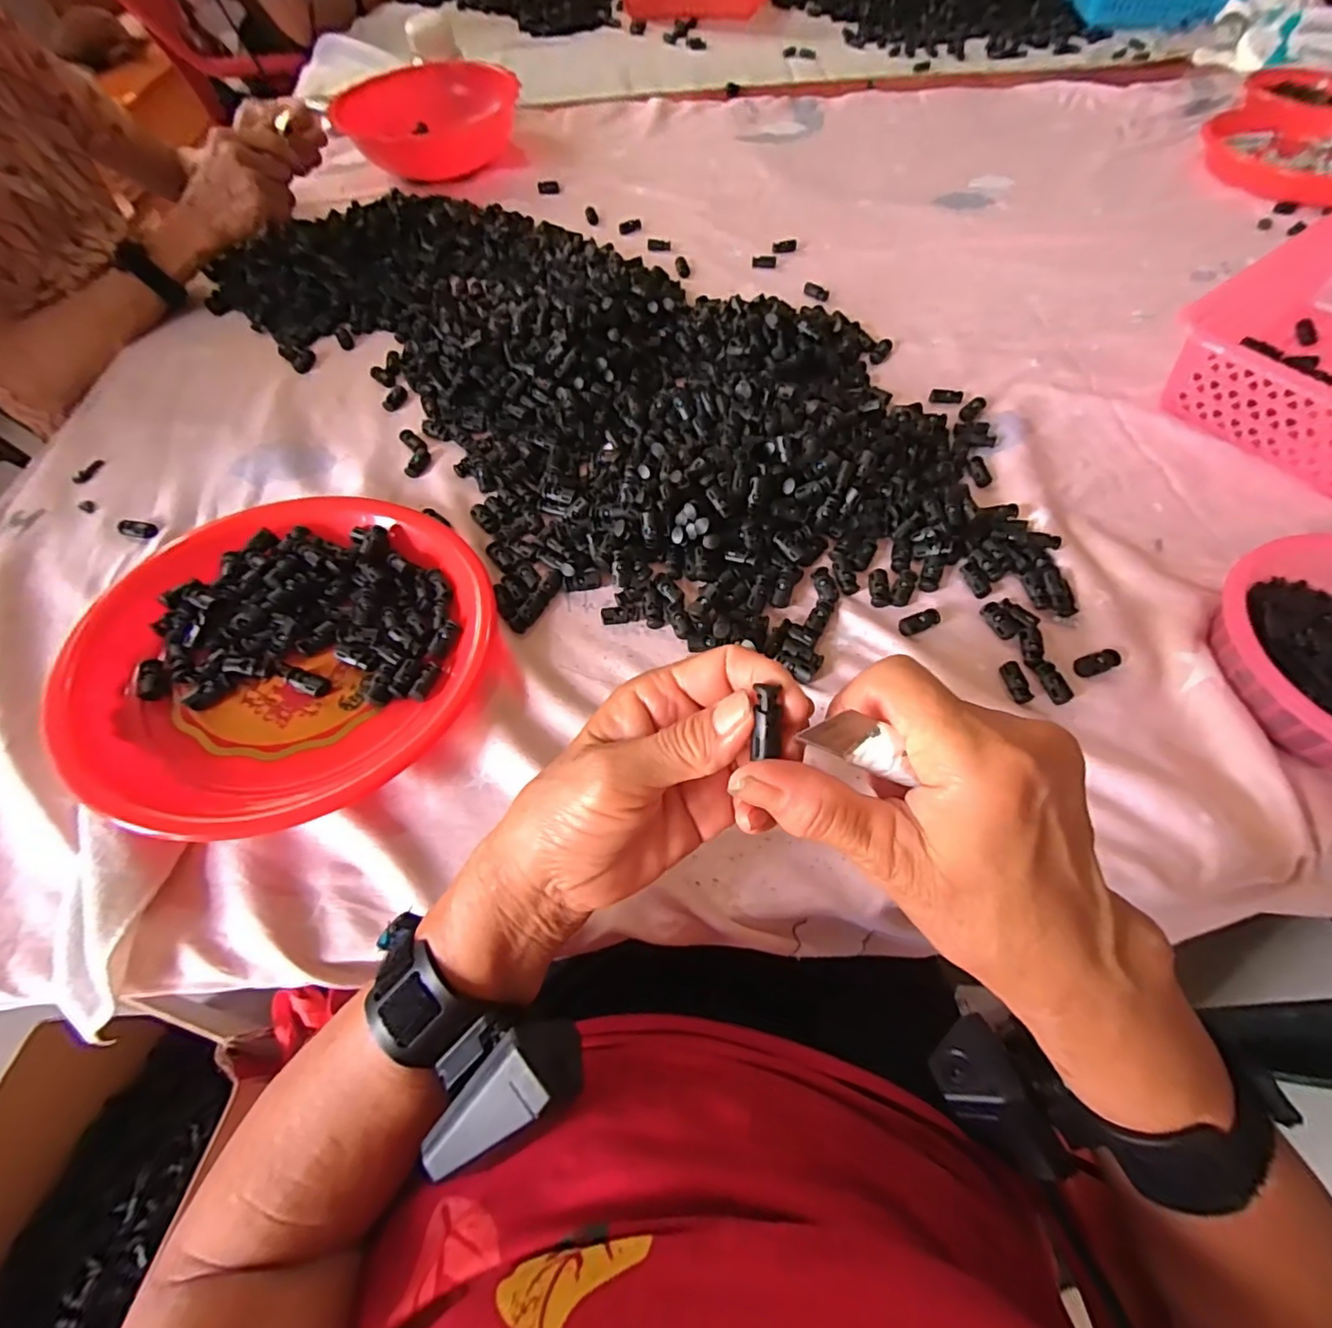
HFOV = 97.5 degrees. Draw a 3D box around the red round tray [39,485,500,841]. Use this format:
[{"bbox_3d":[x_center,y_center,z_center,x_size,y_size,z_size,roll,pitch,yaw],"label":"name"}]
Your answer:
[{"bbox_3d":[-0.255,-0.018,0.398,0.248,0.057,0.263,-1,59,2],"label":"red round tray"}]

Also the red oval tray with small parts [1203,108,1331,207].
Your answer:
[{"bbox_3d":[0.809,-0.637,0.722,0.245,0.034,0.230,32,66,20],"label":"red oval tray with small parts"}]

